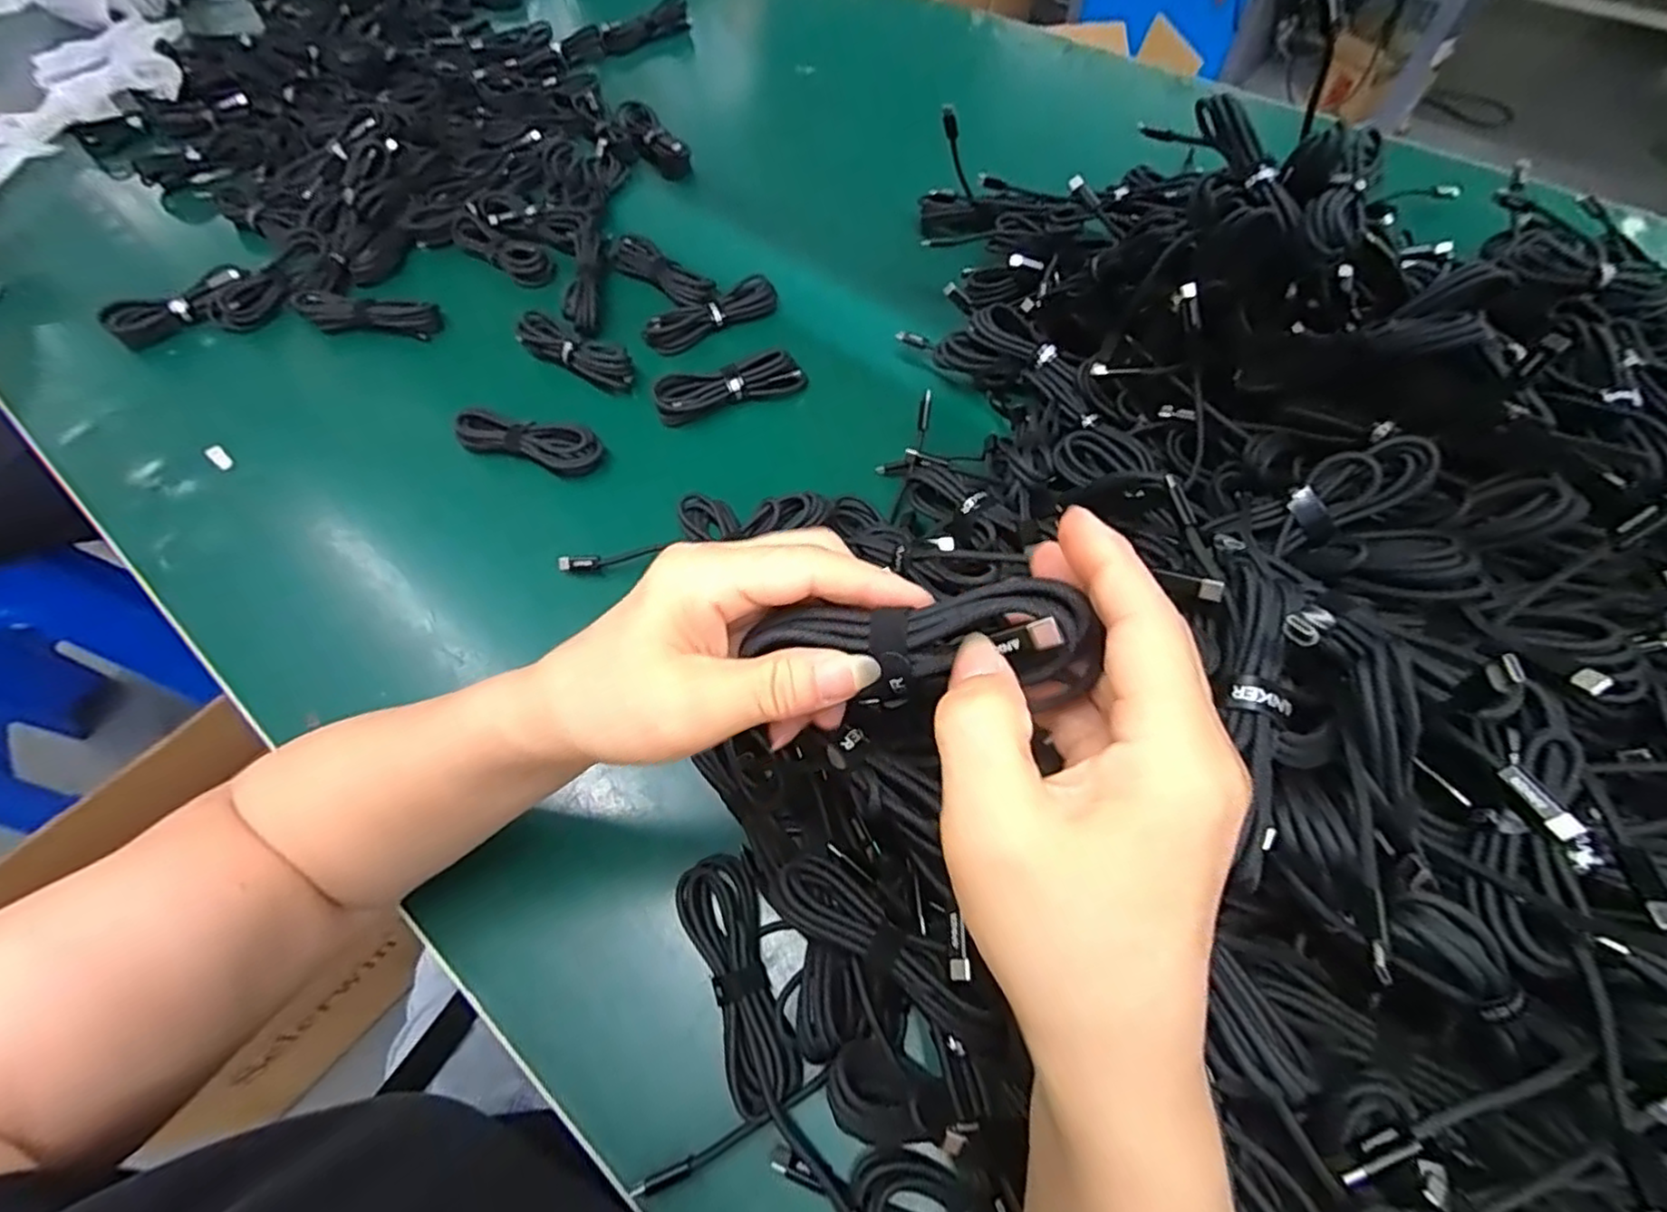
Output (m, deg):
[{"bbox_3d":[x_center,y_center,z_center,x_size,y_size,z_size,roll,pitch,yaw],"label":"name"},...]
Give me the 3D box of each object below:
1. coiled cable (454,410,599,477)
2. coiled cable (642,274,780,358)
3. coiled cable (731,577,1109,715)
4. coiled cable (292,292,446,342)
[{"bbox_3d":[-0.219,-0.119,0.501,0.106,0.017,0.032,16,63,11],"label":"coiled cable"},{"bbox_3d":[-0.099,-0.235,0.568,0.109,0.026,0.025,-23,63,-10],"label":"coiled cable"},{"bbox_3d":[0.024,0.010,0.209,0.101,0.025,0.030,-1,60,20],"label":"coiled cable"},{"bbox_3d":[-0.383,-0.243,0.581,0.108,0.027,0.030,7,62,6],"label":"coiled cable"}]

